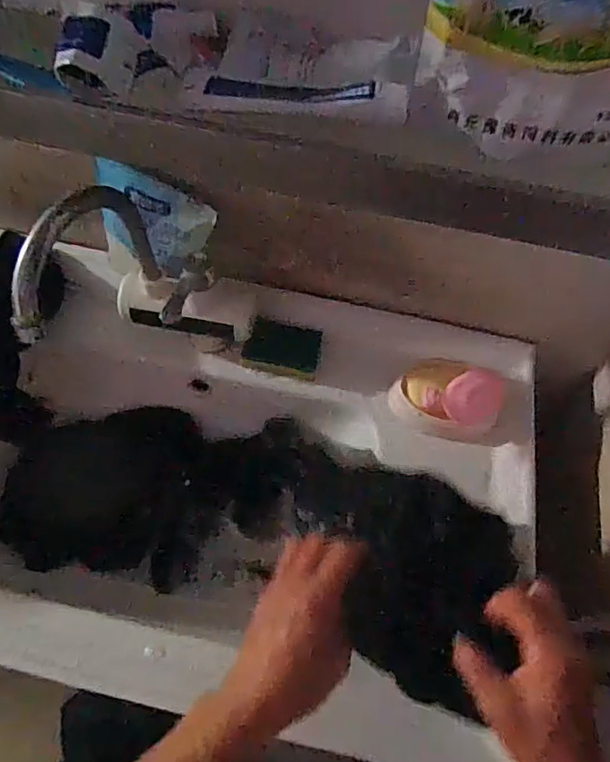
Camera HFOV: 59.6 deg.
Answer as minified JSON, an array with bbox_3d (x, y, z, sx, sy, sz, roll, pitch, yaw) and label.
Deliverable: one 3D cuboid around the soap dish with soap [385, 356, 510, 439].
[{"bbox_3d":[0.162,0.019,0.601,0.126,0.059,0.083,15,61,5],"label":"soap dish with soap"}]

